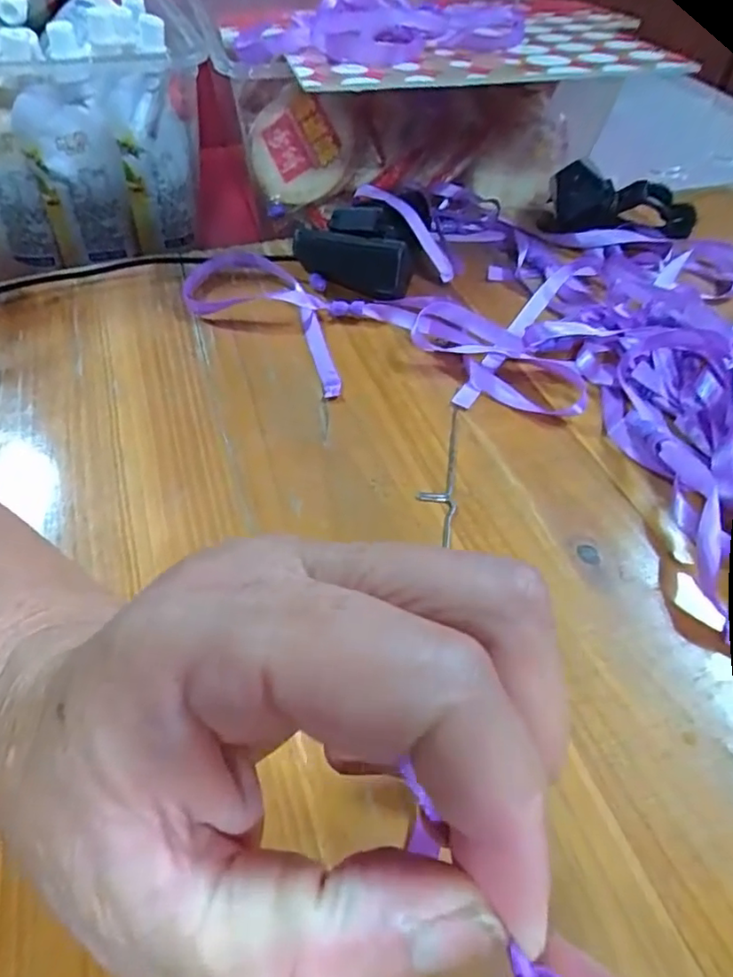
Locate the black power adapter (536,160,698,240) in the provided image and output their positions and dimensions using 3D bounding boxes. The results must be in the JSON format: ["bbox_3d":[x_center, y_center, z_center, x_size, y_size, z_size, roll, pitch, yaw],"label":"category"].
[{"bbox_3d":[0.174,-0.194,0.398,0.108,0.041,0.034,-3,50,-2],"label":"black power adapter"}]

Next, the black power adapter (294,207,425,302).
[{"bbox_3d":[-0.006,-0.145,0.352,0.073,0.043,0.035,27,55,20],"label":"black power adapter"}]

